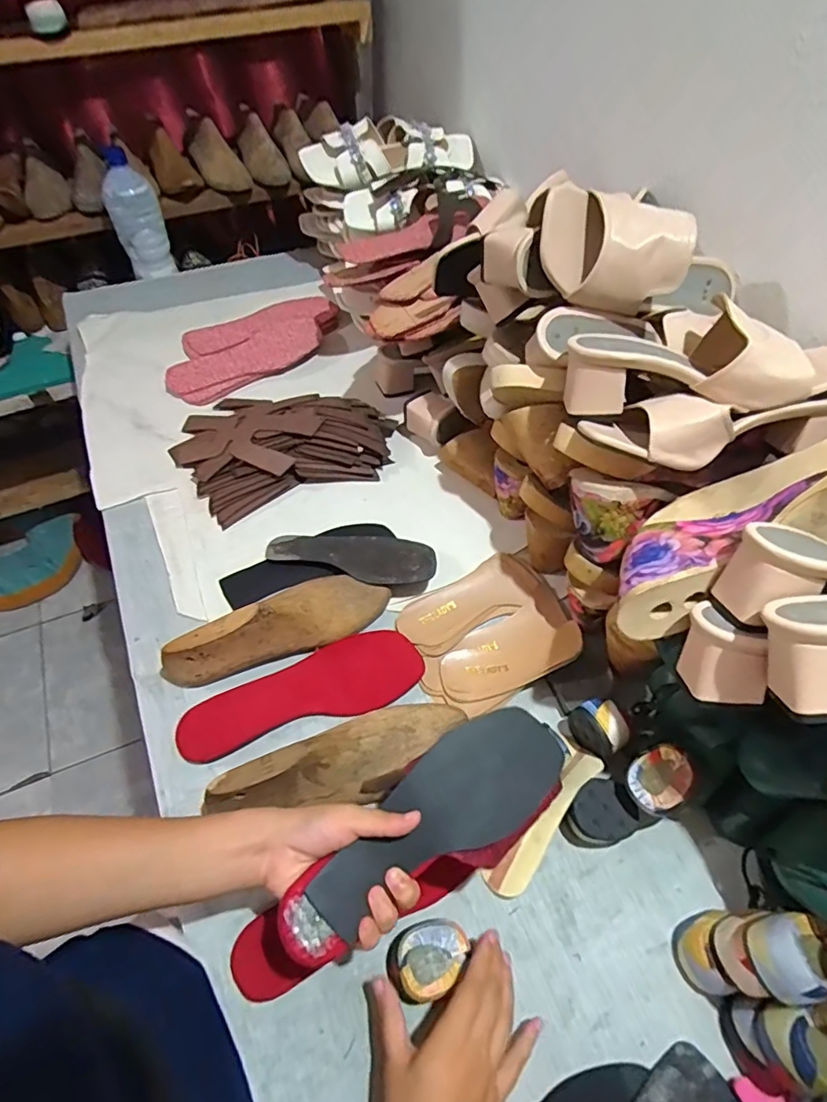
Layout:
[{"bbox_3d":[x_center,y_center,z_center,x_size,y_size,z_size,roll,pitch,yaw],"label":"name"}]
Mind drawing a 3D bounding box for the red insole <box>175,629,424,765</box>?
[{"bbox_3d":[-0.112,0.143,0.559,0.238,0.014,0.077,-19,65,-11],"label":"red insole"}]

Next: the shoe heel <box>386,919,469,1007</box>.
[{"bbox_3d":[0.012,0.320,0.437,0.062,0.036,0.046,-17,58,-10],"label":"shoe heel"}]

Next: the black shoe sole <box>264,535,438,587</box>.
[{"bbox_3d":[-0.073,0.006,0.643,0.196,0.028,0.074,8,57,6],"label":"black shoe sole"}]

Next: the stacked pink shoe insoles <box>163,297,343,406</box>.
[{"bbox_3d":[-0.250,-0.331,0.870,0.290,0.026,0.162,-33,62,-19],"label":"stacked pink shoe insoles"}]

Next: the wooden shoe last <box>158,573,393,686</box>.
[{"bbox_3d":[-0.142,0.069,0.576,0.234,0.074,0.075,-24,59,-14],"label":"wooden shoe last"}]

